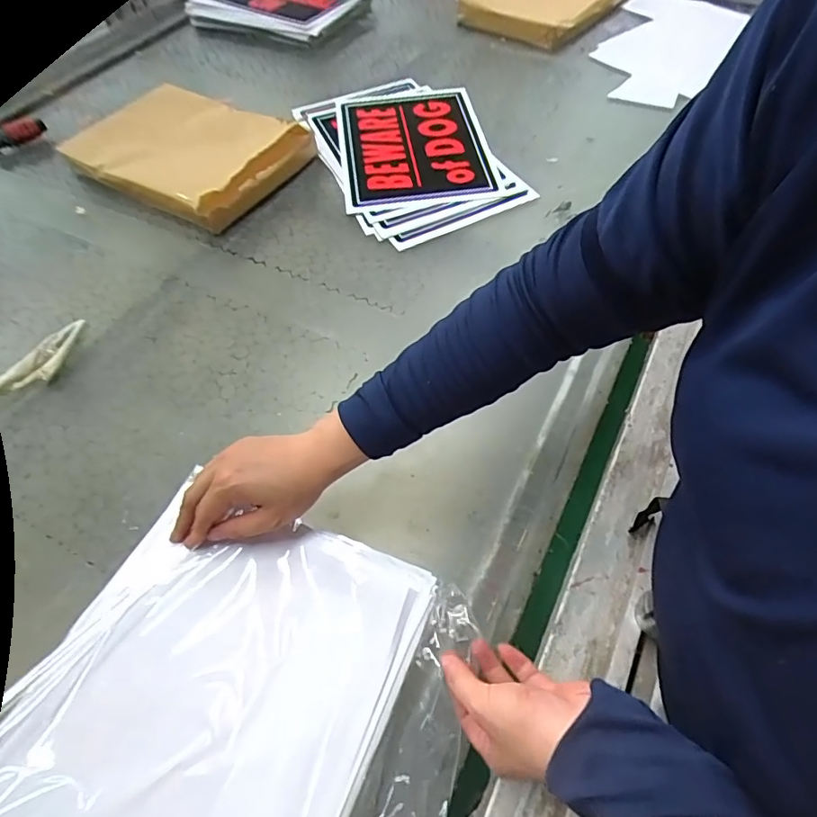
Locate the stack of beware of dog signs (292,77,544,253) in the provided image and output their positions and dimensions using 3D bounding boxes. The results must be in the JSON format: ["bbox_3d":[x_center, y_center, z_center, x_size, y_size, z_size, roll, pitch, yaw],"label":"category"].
[{"bbox_3d":[0.003,-0.448,0.881,0.293,0.012,0.443,-20,58,-11],"label":"stack of beware of dog signs"}]

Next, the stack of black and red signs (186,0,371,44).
[{"bbox_3d":[-0.311,-0.985,1.237,0.407,0.041,0.325,23,60,17],"label":"stack of black and red signs"}]

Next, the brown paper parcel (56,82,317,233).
[{"bbox_3d":[-0.358,-0.439,0.856,0.338,0.069,0.259,25,61,18],"label":"brown paper parcel"}]

